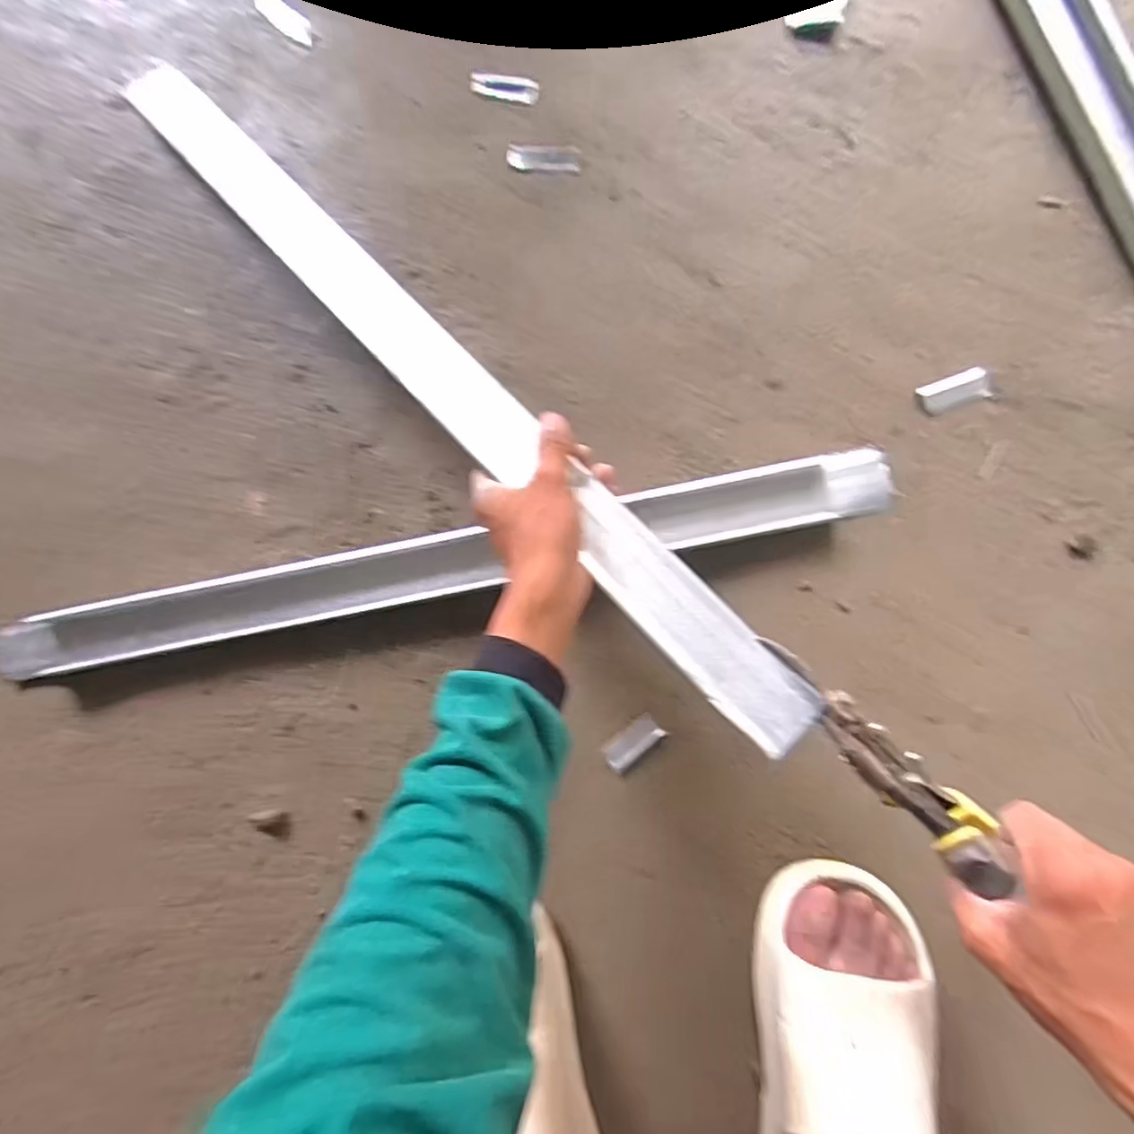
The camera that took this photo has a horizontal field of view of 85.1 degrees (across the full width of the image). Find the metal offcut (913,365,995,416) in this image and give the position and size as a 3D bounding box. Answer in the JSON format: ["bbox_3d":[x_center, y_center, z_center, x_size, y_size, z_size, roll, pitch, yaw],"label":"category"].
[{"bbox_3d":[0.305,-0.138,0.486,0.054,0.006,0.024,-20,85,1],"label":"metal offcut"}]

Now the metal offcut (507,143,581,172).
[{"bbox_3d":[-0.020,-0.346,0.520,0.060,0.004,0.026,2,86,3],"label":"metal offcut"}]

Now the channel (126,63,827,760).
[{"bbox_3d":[-0.095,-0.140,0.431,0.056,0.024,0.669,-44,78,-1],"label":"channel"}]

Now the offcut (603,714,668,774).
[{"bbox_3d":[0.052,0.138,0.486,0.048,0.020,0.025,-38,85,0],"label":"offcut"}]

